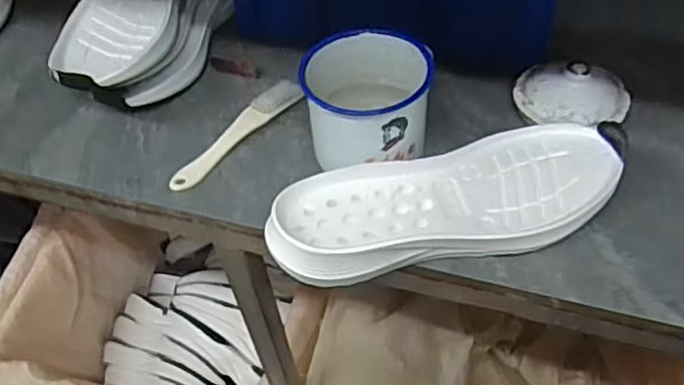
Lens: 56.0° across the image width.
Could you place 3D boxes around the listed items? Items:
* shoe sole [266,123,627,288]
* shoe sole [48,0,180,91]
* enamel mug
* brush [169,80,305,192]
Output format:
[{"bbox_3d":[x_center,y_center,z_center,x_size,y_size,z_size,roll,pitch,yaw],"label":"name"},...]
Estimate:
[{"bbox_3d":[0.086,0.006,0.520,0.284,0.039,0.105,-15,51,-8],"label":"shoe sole"},{"bbox_3d":[-0.205,-0.206,0.641,0.108,0.045,0.267,6,51,10],"label":"shoe sole"},{"bbox_3d":[0.023,-0.071,0.554,0.103,0.097,0.097,6,51,10],"label":"enamel mug"},{"bbox_3d":[-0.099,-0.055,0.608,0.028,0.015,0.158,32,60,27],"label":"brush"}]

